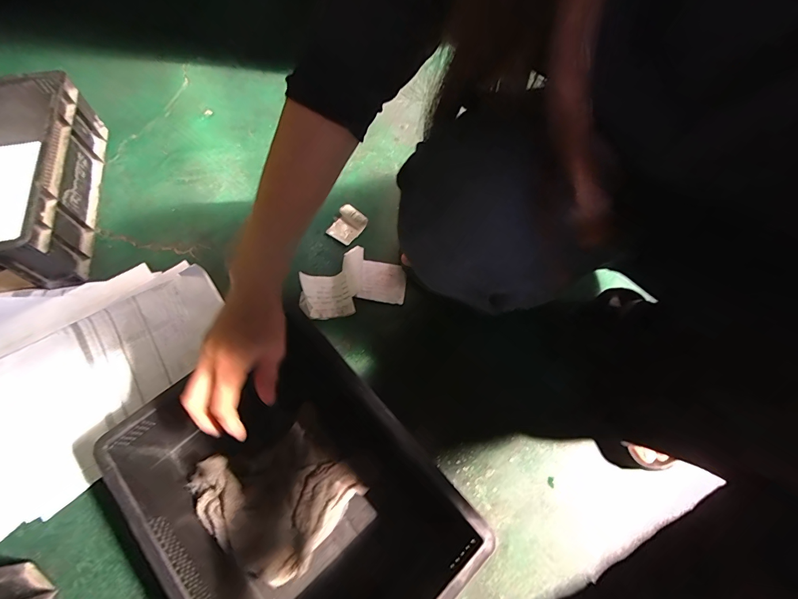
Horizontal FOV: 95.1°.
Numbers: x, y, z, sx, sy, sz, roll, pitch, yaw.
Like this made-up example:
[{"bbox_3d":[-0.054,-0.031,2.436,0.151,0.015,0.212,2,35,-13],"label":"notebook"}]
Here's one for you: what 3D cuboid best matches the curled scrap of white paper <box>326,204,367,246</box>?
[{"bbox_3d":[-0.087,-0.128,0.615,0.046,0.022,0.060,33,68,11],"label":"curled scrap of white paper"}]

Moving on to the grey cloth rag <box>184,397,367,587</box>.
[{"bbox_3d":[-0.141,0.228,0.433,0.156,0.049,0.154,-37,73,-18],"label":"grey cloth rag"}]

